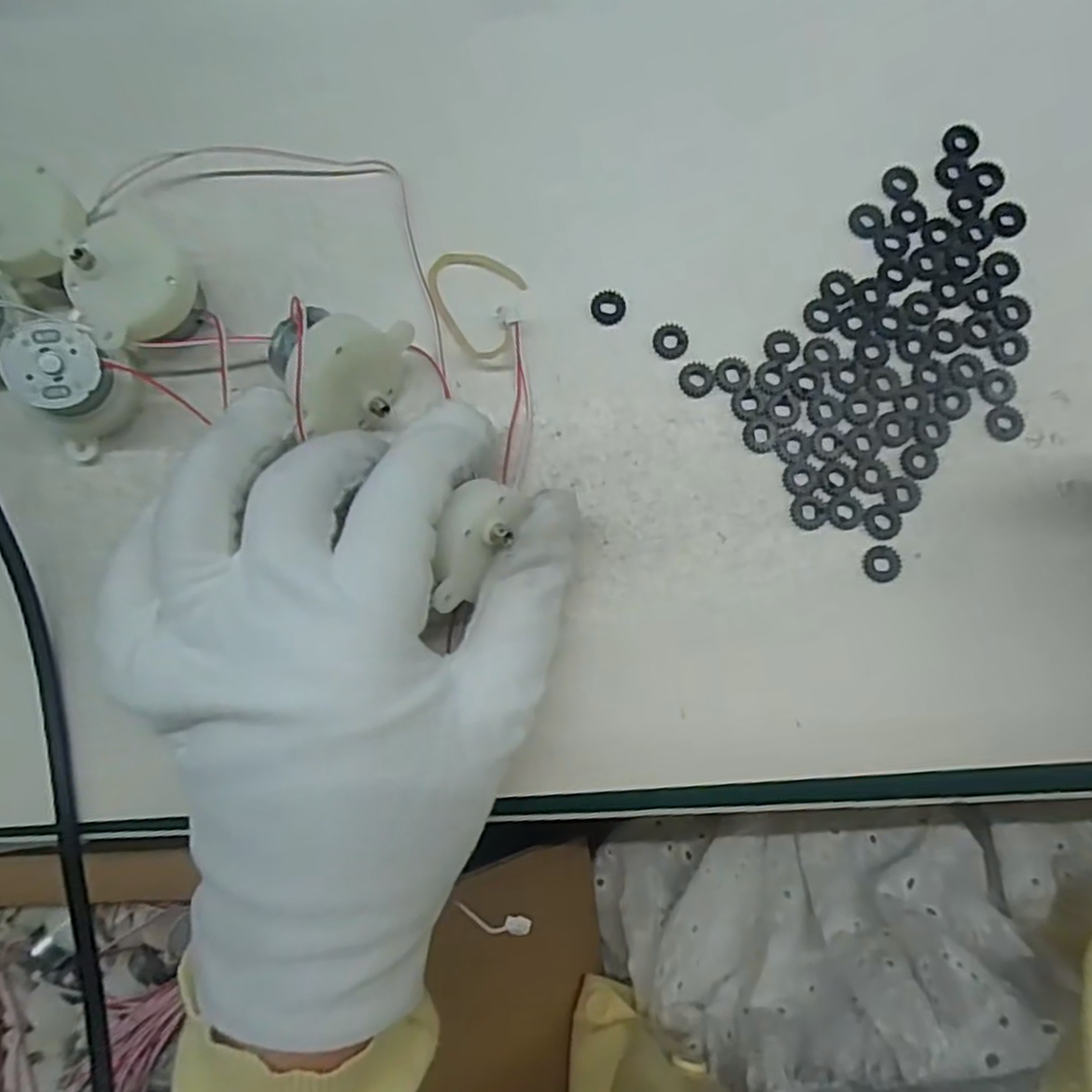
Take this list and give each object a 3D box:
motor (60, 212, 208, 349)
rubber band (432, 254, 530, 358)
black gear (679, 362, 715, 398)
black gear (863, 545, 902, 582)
[{"bbox_3d":[-0.119,-0.075,0.216,0.031,0.029,0.033,0,82,2],"label":"motor"},{"bbox_3d":[-0.023,-0.075,0.227,0.030,0.004,0.032,0,82,2],"label":"rubber band"},{"bbox_3d":[0.046,-0.051,0.222,0.011,0.004,0.011,0,82,2],"label":"black gear"},{"bbox_3d":[0.098,0.005,0.212,0.011,0.004,0.011,0,82,2],"label":"black gear"}]

